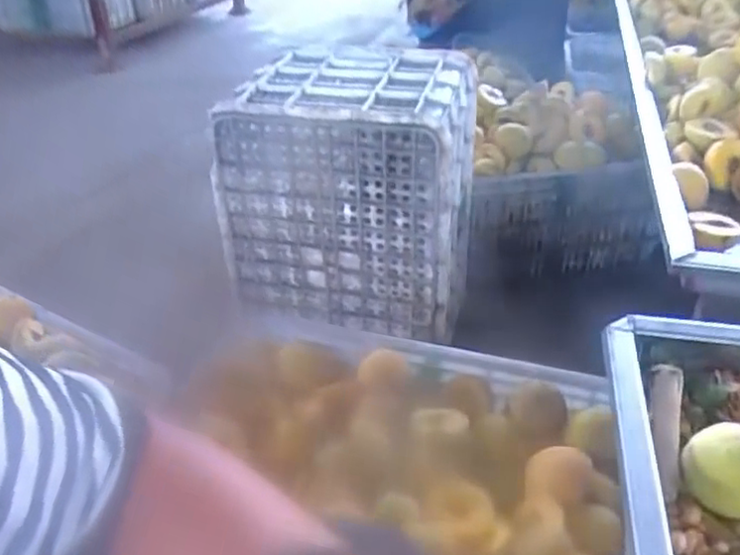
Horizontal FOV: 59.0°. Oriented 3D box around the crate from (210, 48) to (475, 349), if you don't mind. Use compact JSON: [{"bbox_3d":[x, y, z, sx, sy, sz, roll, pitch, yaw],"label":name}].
[{"bbox_3d":[-0.030,-0.155,1.091,0.363,0.353,0.296,7,35,11],"label":"crate"}]

